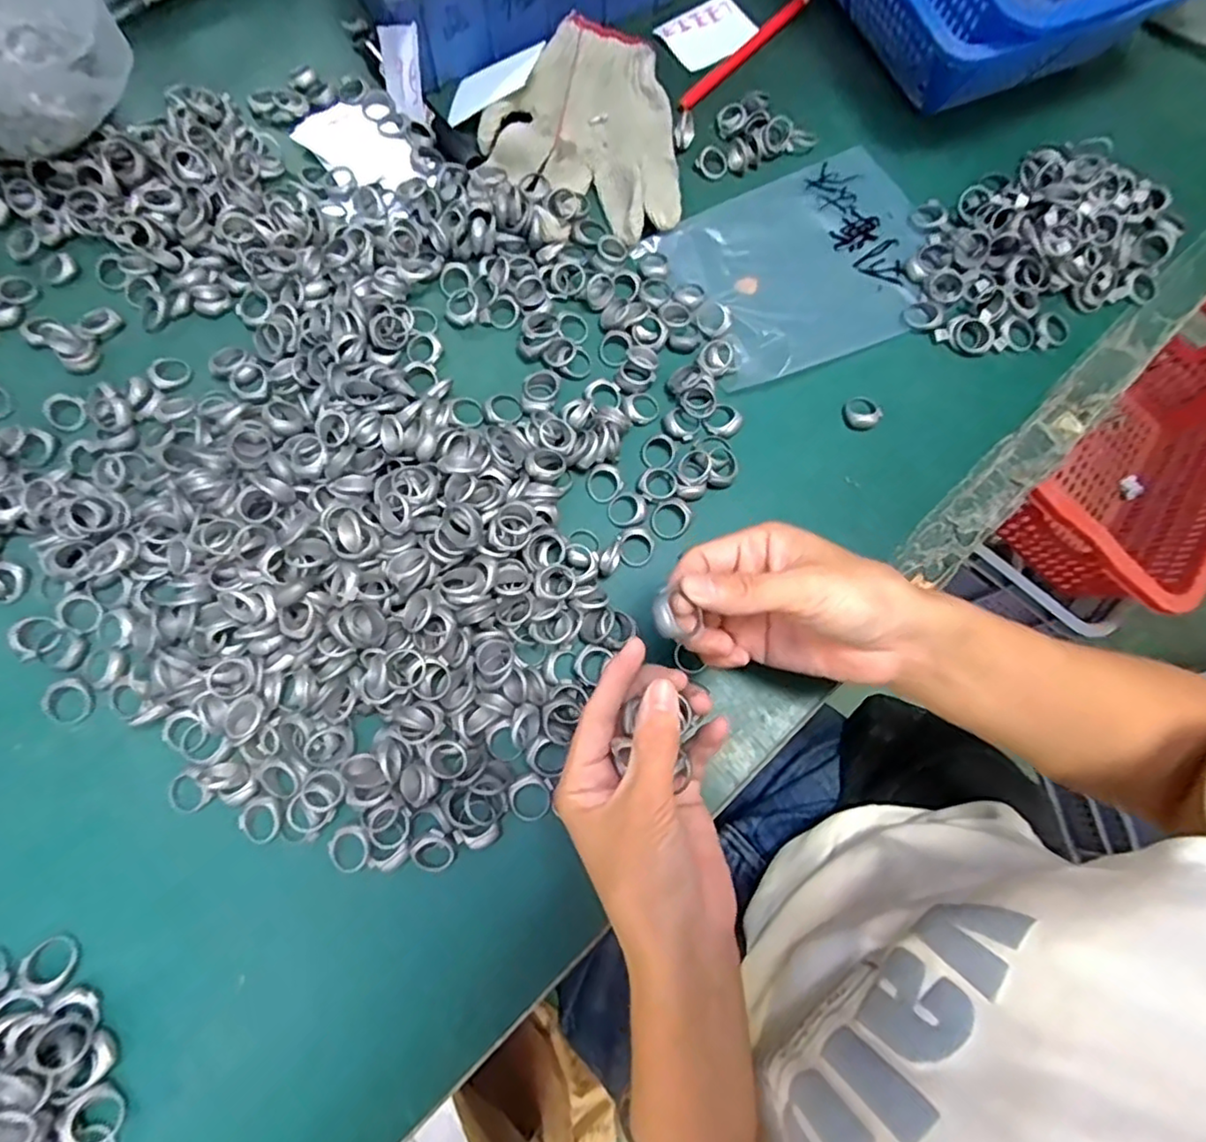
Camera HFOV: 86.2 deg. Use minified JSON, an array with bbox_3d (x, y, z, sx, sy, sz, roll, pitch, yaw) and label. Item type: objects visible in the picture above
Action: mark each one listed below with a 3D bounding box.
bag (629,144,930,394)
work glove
[{"bbox_3d":[0.142,-0.213,0.444,0.193,0.012,0.146,-27,71,-12],"label":"bag"},{"bbox_3d":[-0.016,-0.319,0.459,0.134,0.021,0.192,-1,74,-1],"label":"work glove"}]

